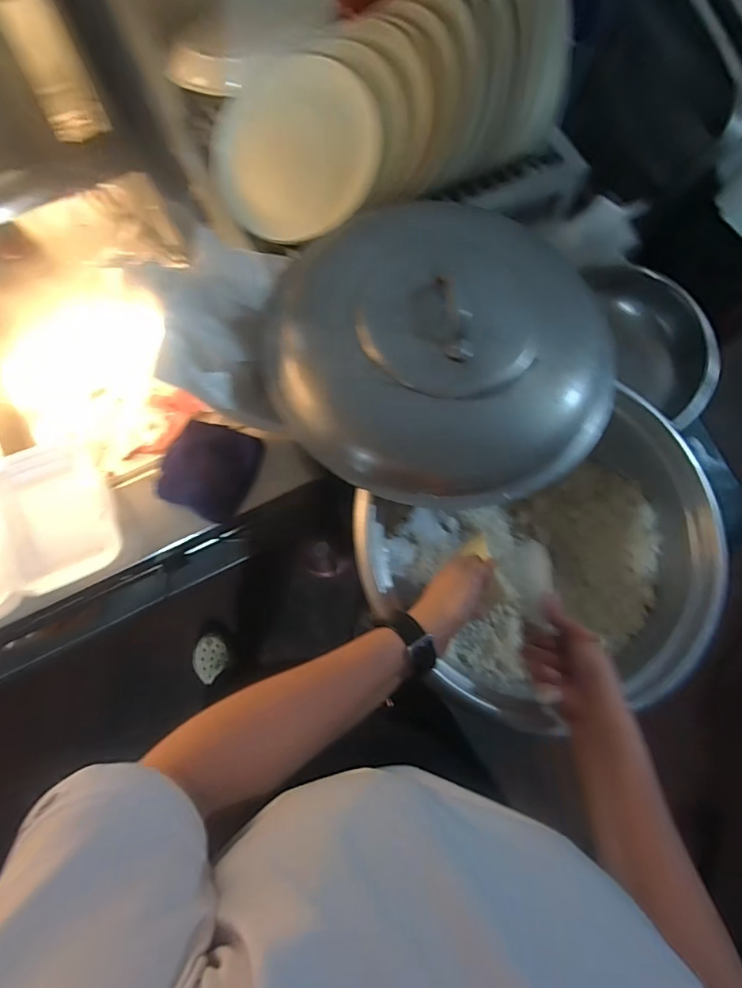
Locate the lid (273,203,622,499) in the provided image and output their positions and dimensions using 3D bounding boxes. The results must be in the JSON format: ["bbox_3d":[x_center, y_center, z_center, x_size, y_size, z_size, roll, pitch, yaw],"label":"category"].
[{"bbox_3d":[0.082,-0.175,0.538,0.374,0.063,0.381,0,82,-3],"label":"lid"}]

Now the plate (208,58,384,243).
[{"bbox_3d":[-0.100,-0.451,0.613,0.217,0.014,0.212,2,102,11],"label":"plate"}]

